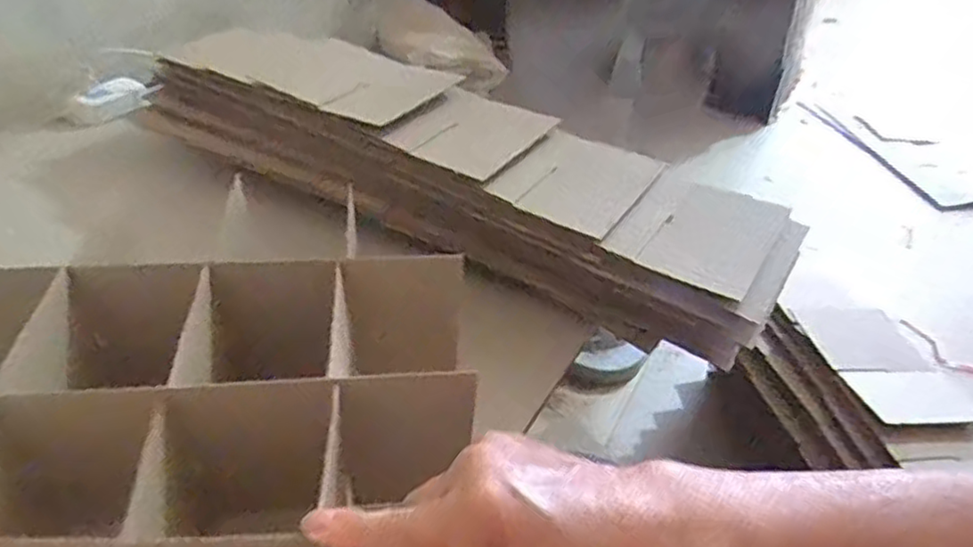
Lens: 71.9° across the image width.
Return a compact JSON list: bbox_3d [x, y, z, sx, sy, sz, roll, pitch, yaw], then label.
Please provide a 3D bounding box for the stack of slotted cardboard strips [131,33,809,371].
[{"bbox_3d":[-0.065,-0.109,0.686,0.693,0.135,0.135,22,42,23],"label":"stack of slotted cardboard strips"}]

